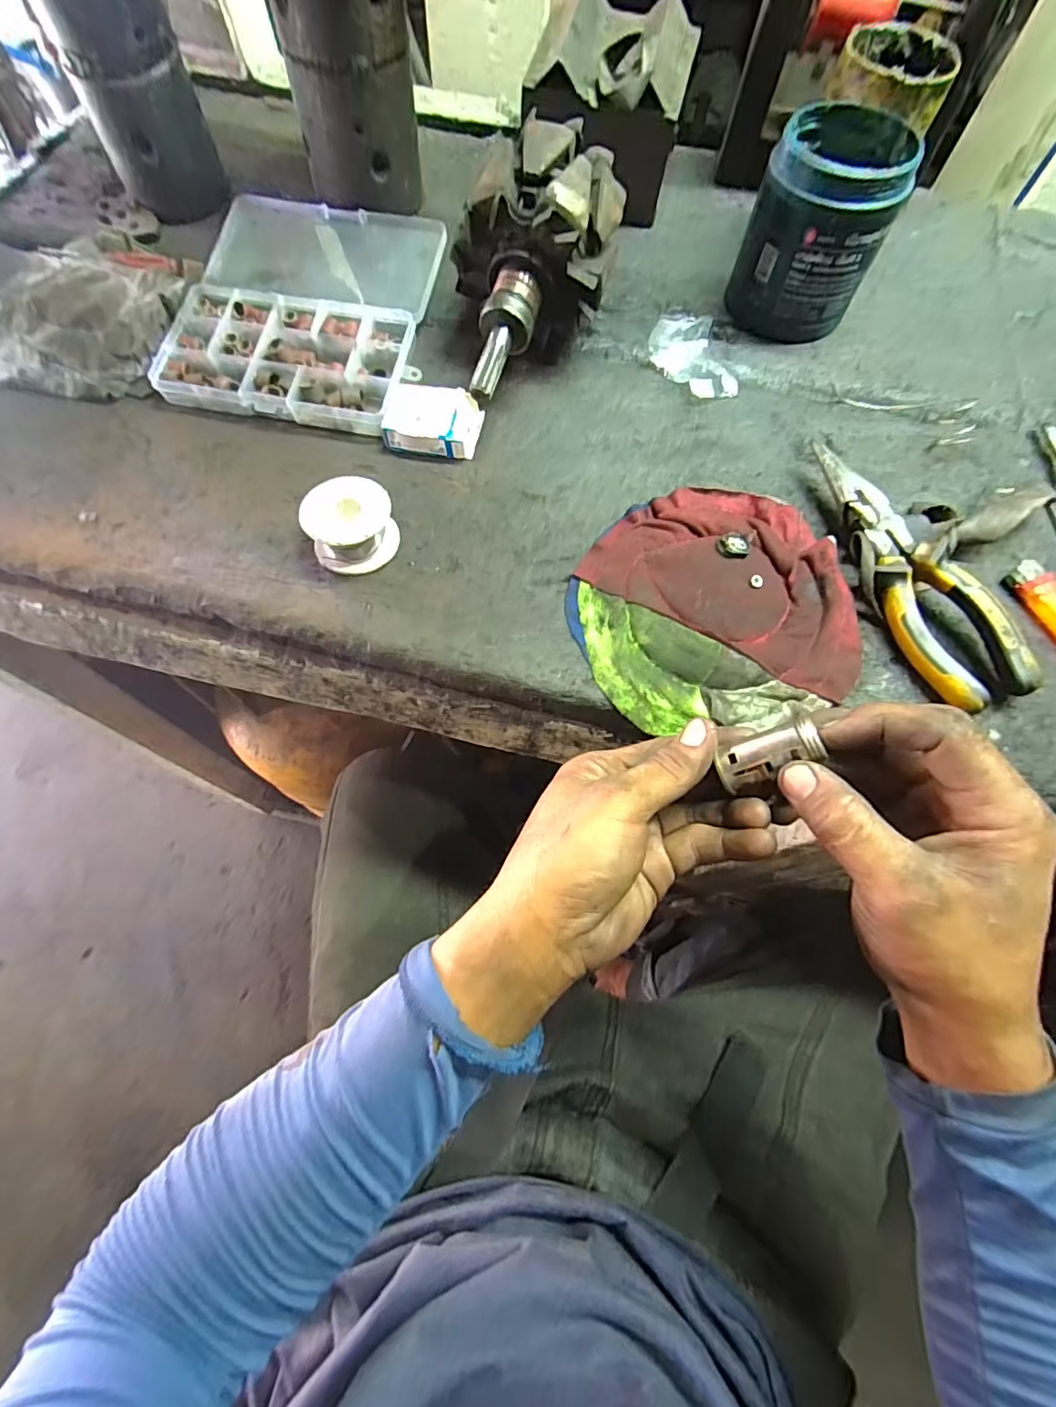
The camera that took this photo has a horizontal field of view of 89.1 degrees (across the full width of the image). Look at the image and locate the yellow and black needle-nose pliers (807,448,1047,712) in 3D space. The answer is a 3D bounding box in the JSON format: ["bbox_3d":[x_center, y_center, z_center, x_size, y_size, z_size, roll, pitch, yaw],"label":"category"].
[{"bbox_3d":[0.228,-0.081,0.319,0.062,0.020,0.175,-9,68,-7],"label":"yellow and black needle-nose pliers"}]

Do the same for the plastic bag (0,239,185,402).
[{"bbox_3d":[-0.326,-0.286,0.400,0.134,0.030,0.139,13,67,3],"label":"plastic bag"}]

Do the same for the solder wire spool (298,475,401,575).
[{"bbox_3d":[-0.111,-0.113,0.338,0.053,0.030,0.050,1,67,-2],"label":"solder wire spool"}]

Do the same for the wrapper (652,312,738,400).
[{"bbox_3d":[0.123,-0.256,0.392,0.051,0.020,0.066,-17,69,-10],"label":"wrapper"}]

